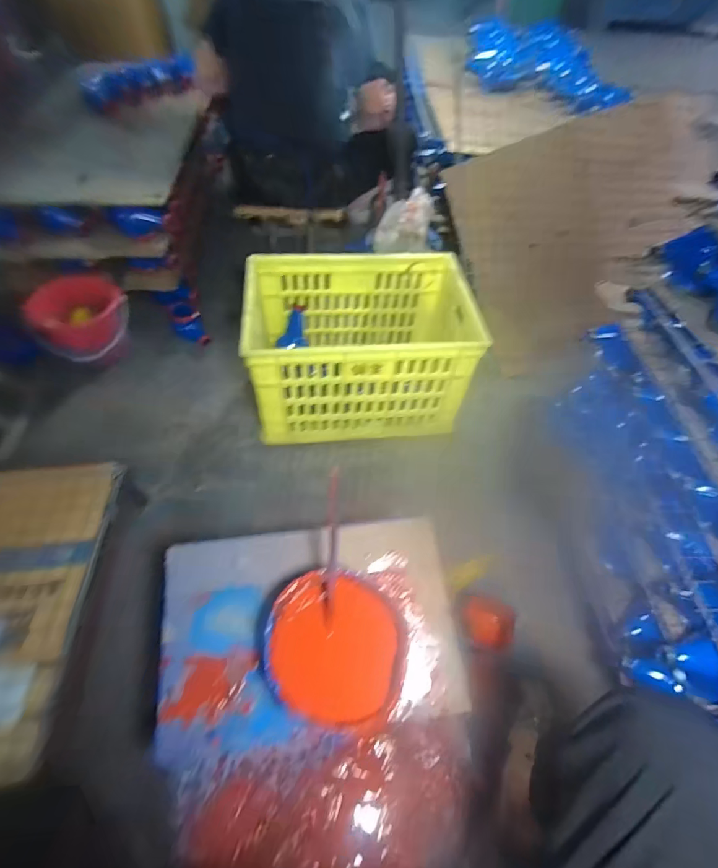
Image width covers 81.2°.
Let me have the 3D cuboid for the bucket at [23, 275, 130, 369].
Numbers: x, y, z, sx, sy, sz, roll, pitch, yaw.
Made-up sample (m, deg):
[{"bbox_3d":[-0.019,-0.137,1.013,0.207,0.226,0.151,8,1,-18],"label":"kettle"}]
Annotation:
[{"bbox_3d":[-0.726,-0.312,1.131,0.208,0.171,0.231,-16,57,-13],"label":"bucket"}]

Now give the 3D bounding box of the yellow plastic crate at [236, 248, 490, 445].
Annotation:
[{"bbox_3d":[0.005,-0.222,1.045,0.508,0.281,0.351,-3,55,-4],"label":"yellow plastic crate"}]

